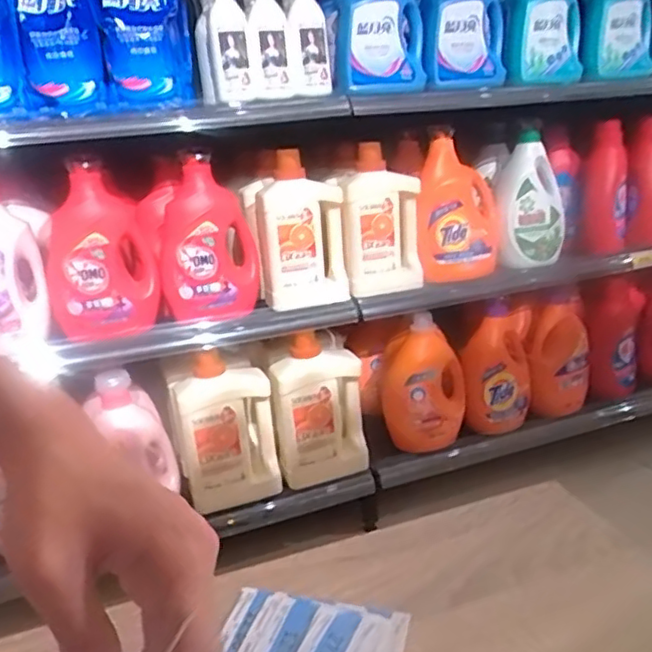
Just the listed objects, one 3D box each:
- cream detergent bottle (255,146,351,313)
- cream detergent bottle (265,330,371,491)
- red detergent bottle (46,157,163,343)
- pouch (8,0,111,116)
[{"bbox_3d":[-0.045,-0.191,1.295,0.176,0.304,0.096,-10,20,-18],"label":"cream detergent bottle"},{"bbox_3d":[-0.019,0.173,1.382,0.201,0.312,0.138,-4,19,-3],"label":"cream detergent bottle"},{"bbox_3d":[-0.414,-0.140,1.168,0.187,0.294,0.140,-9,19,-17],"label":"red detergent bottle"},{"bbox_3d":[-0.435,-0.468,1.036,0.127,0.217,0.058,-8,19,-14],"label":"pouch"}]

